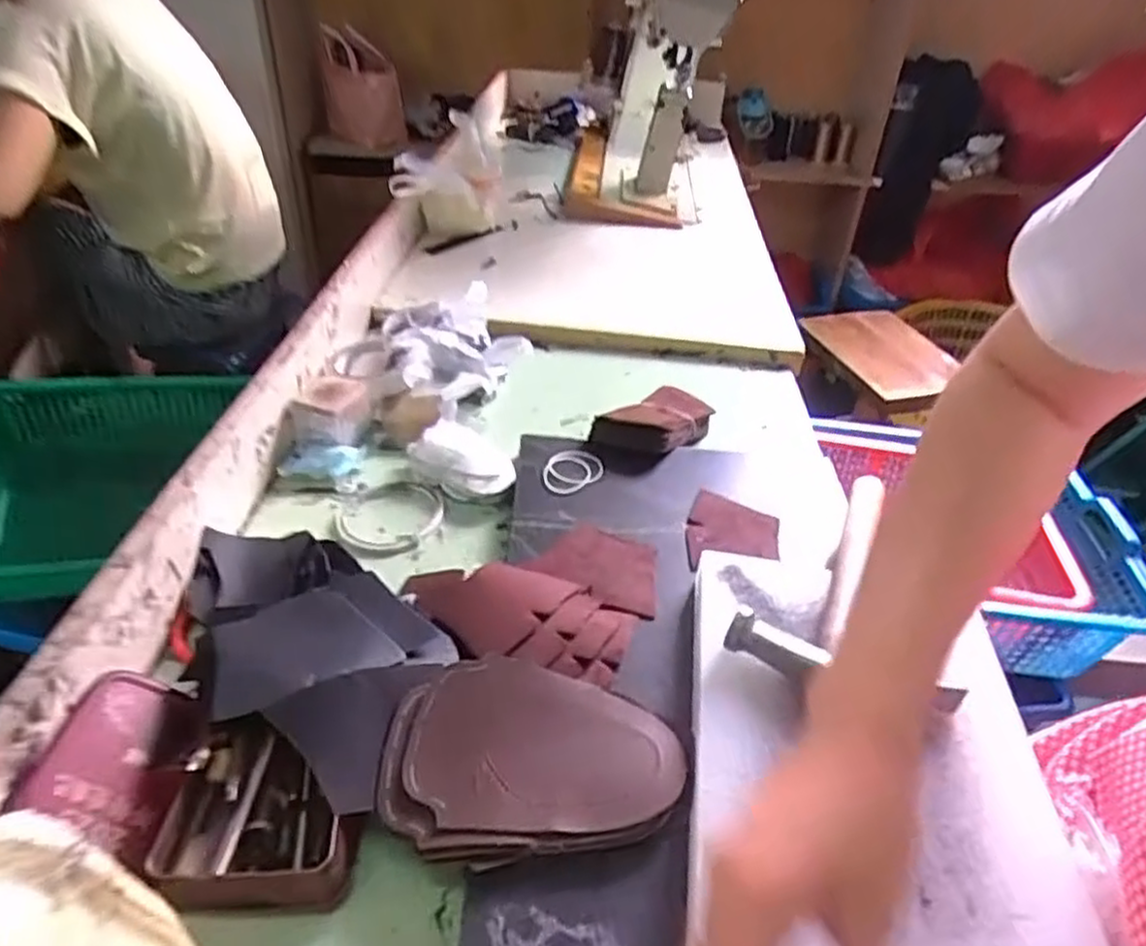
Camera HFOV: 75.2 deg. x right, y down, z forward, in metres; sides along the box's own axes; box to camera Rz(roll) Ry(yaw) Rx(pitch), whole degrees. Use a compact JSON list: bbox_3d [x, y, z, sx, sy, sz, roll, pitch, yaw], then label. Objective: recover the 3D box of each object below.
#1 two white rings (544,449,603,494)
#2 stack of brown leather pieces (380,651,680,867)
[{"bbox_3d":[-0.002,-0.003,0.673,0.058,0.008,0.047,-28,46,-35],"label":"two white rings"},{"bbox_3d":[-0.024,0.164,0.435,0.165,0.025,0.118,-4,37,-13],"label":"stack of brown leather pieces"}]

